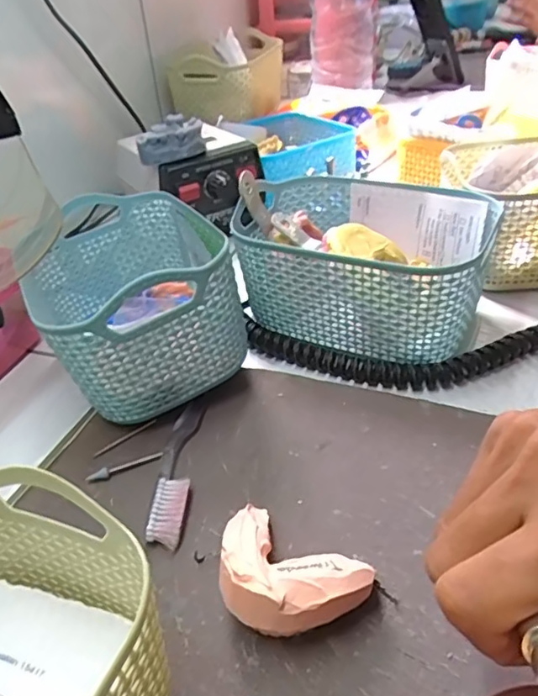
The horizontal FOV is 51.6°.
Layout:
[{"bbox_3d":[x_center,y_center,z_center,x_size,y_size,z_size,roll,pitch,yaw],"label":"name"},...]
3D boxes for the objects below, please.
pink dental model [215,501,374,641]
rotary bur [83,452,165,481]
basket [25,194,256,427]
[{"bbox_3d":[0.006,0.099,0.236,0.065,0.033,0.045,21,44,29],"label":"pink dental model"},{"bbox_3d":[-0.081,0.066,0.313,0.043,0.004,0.008,-15,39,-13],"label":"rotary bur"},{"bbox_3d":[-0.093,-0.037,0.373,0.110,0.096,0.171,-18,40,-17],"label":"basket"}]

